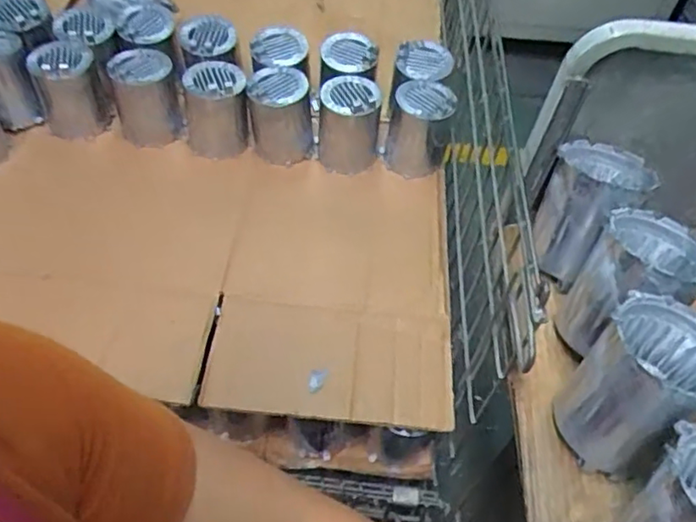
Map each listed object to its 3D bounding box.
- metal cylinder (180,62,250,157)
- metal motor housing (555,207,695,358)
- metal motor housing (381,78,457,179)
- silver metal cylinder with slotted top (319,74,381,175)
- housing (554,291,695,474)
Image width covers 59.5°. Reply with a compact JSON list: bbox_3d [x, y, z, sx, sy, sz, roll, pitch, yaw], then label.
[{"bbox_3d":[-0.197,-0.221,0.912,0.092,0.117,0.100,-8,53,-11],"label":"metal cylinder"},{"bbox_3d":[0.256,0.018,0.548,0.105,0.105,0.097,-1,52,-6],"label":"metal motor housing"},{"bbox_3d":[0.106,-0.190,0.916,0.088,0.138,0.086,13,52,6],"label":"metal motor housing"},{"bbox_3d":[0.001,-0.195,0.920,0.088,0.150,0.076,4,52,-2],"label":"silver metal cylinder with slotted top"},{"bbox_3d":[0.233,0.097,0.486,0.115,0.108,0.092,-33,62,-27],"label":"housing"}]

